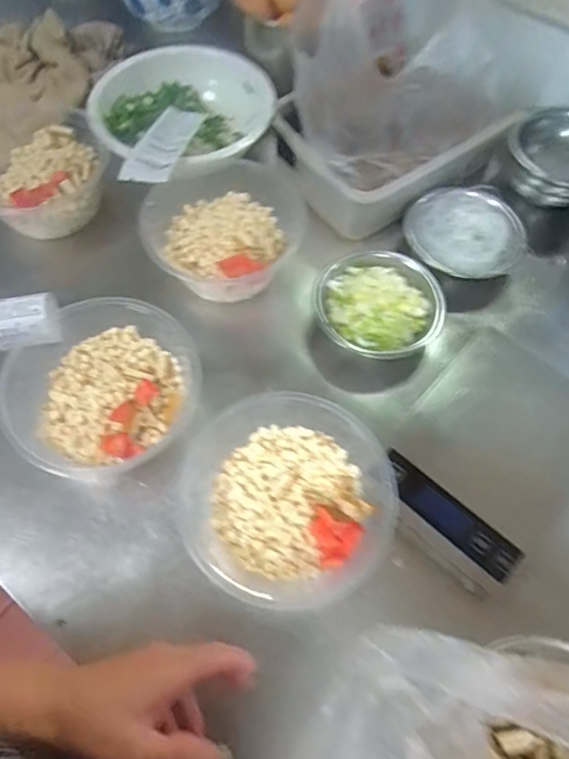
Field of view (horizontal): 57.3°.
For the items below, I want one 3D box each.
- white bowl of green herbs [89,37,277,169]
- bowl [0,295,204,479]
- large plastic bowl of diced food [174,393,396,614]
[{"bbox_3d":[-0.135,-0.343,0.664,0.201,0.074,0.221,1,63,-2],"label":"white bowl of green herbs"},{"bbox_3d":[-0.170,0.007,0.495,0.170,0.076,0.177,1,63,-2],"label":"bowl"},{"bbox_3d":[0.005,0.104,0.454,0.183,0.075,0.168,1,63,-2],"label":"large plastic bowl of diced food"}]

